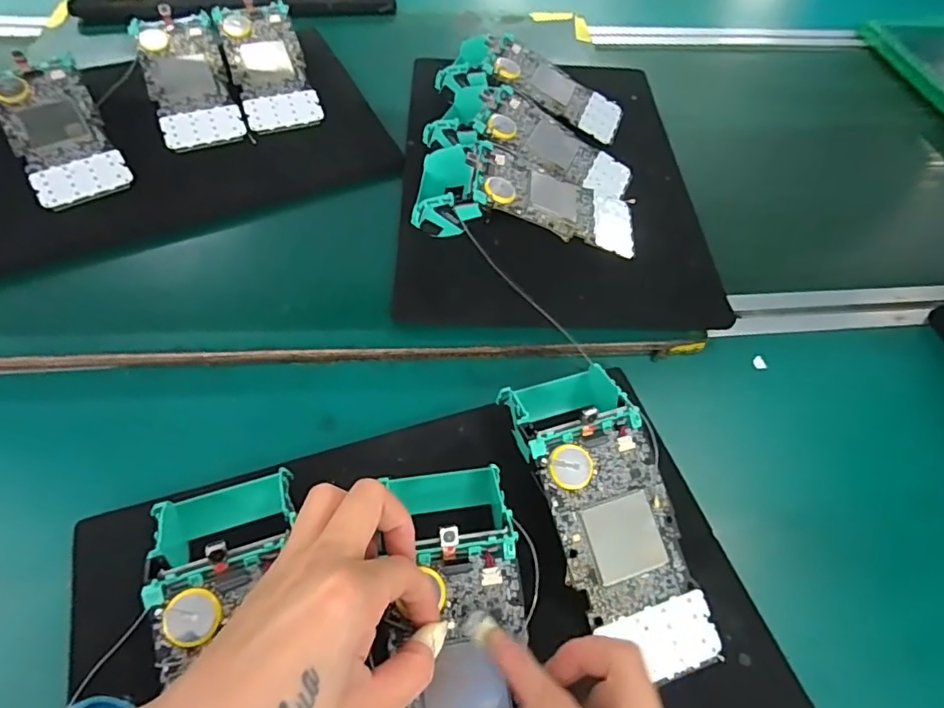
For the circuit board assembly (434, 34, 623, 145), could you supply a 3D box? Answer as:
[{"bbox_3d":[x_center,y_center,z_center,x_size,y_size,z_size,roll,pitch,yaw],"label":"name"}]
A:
[{"bbox_3d":[0.056,-0.252,0.514,0.175,0.046,0.086,16,56,6],"label":"circuit board assembly"}]

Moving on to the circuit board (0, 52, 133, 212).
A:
[{"bbox_3d":[-0.334,-0.181,0.437,0.066,0.015,0.143,-28,78,-20],"label":"circuit board"}]

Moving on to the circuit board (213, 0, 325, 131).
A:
[{"bbox_3d":[-0.190,-0.271,0.506,0.066,0.010,0.144,-17,77,-15],"label":"circuit board"}]

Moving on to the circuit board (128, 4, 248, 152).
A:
[{"bbox_3d":[-0.253,-0.247,0.485,0.066,0.007,0.142,-18,77,-15],"label":"circuit board"}]

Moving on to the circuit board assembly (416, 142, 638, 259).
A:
[{"bbox_3d":[0.044,-0.125,0.423,0.169,0.046,0.080,6,55,-1],"label":"circuit board assembly"}]

